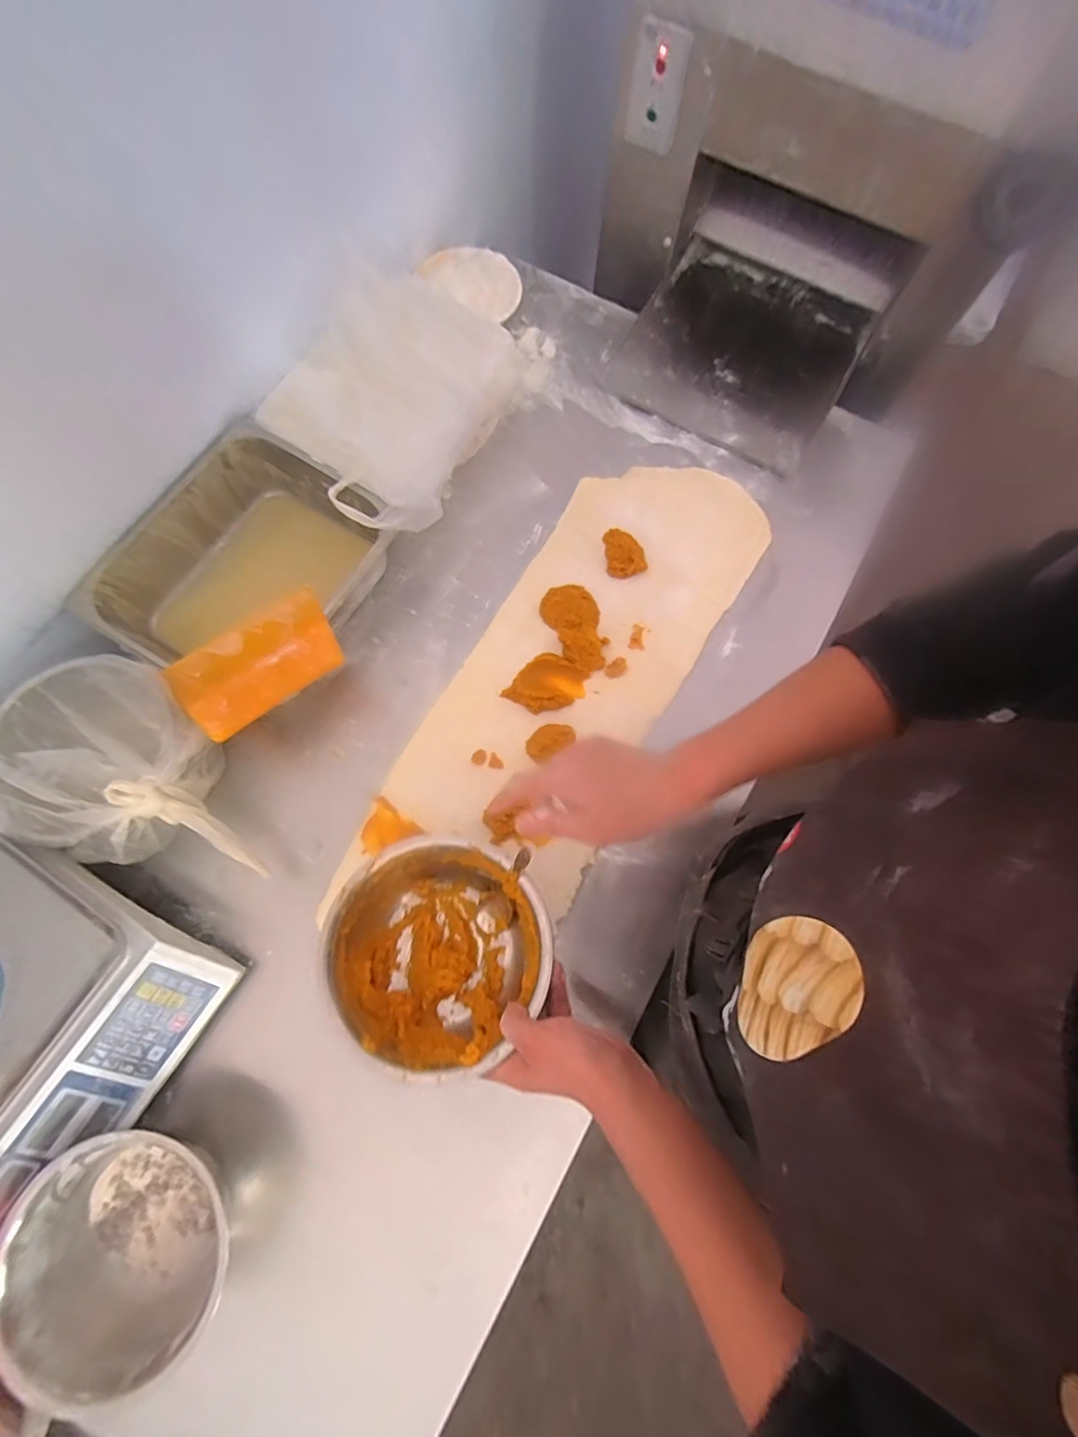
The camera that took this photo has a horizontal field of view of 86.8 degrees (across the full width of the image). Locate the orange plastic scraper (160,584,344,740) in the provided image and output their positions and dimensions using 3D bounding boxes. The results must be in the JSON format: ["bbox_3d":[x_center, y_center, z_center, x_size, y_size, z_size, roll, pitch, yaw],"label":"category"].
[{"bbox_3d":[-0.323,-0.064,0.659,0.182,0.008,0.111,-37,78,-11],"label":"orange plastic scraper"}]

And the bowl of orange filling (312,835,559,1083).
[{"bbox_3d":[-0.094,0.219,0.558,0.192,0.093,0.190,0,74,-1],"label":"bowl of orange filling"}]

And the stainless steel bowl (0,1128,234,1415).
[{"bbox_3d":[-0.394,0.499,0.545,0.169,0.114,0.191,-5,74,-3],"label":"stainless steel bowl"}]

